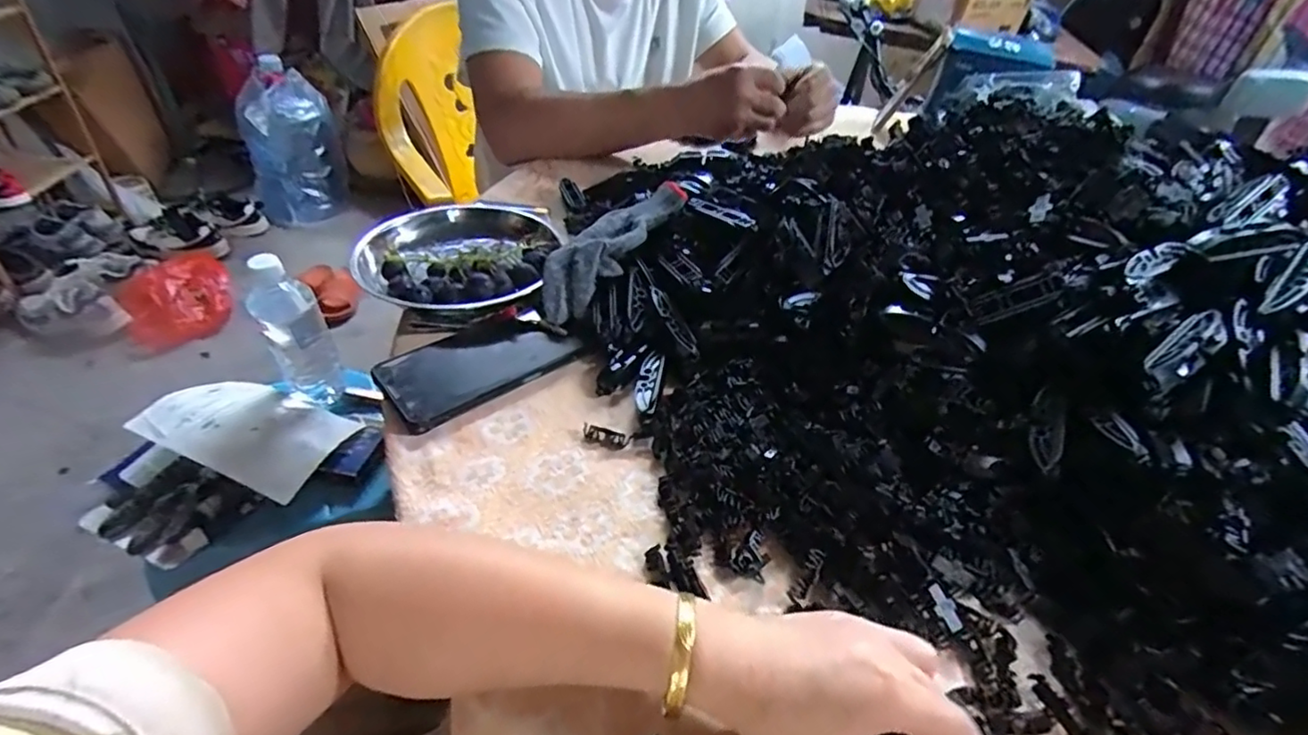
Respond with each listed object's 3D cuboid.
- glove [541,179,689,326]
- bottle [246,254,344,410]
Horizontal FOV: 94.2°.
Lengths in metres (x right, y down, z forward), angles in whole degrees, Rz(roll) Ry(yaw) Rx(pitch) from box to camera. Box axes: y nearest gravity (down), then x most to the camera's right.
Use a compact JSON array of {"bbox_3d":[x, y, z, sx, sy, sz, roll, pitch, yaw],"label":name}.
[{"bbox_3d":[-0.041,-0.113,0.533,0.057,0.037,0.170,30,63,25],"label":"glove"},{"bbox_3d":[-0.431,-0.042,0.732,0.067,0.213,0.064,-20,47,-26],"label":"bottle"}]

